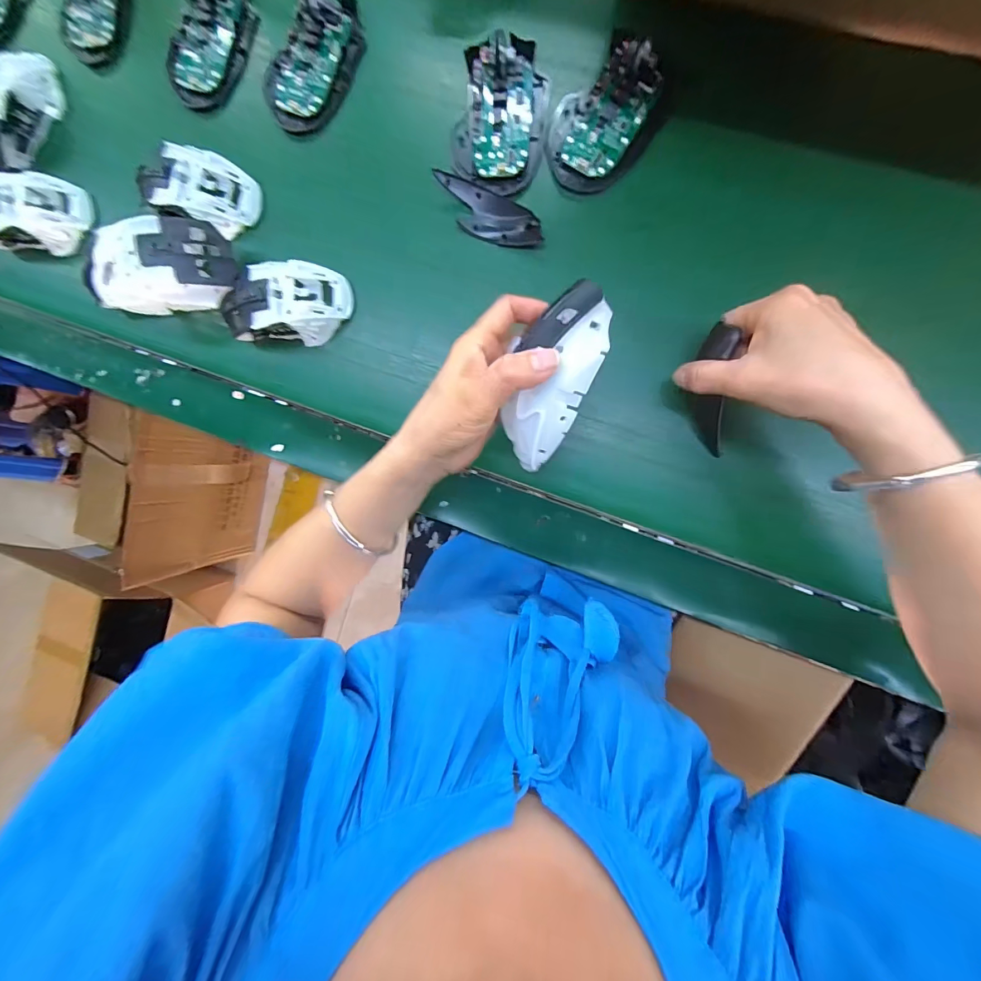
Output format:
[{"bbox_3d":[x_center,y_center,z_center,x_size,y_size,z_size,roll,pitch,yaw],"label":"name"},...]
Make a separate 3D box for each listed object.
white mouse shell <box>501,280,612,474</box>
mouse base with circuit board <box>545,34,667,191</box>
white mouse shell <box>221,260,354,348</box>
[{"bbox_3d":[0.034,-0.066,0.246,0.049,0.027,0.108,22,108,6],"label":"white mouse shell"},{"bbox_3d":[0.085,-0.289,0.317,0.069,0.019,0.100,28,96,5],"label":"mouse base with circuit board"},{"bbox_3d":[-0.181,-0.162,0.358,0.116,0.038,0.063,-2,93,8],"label":"white mouse shell"}]

